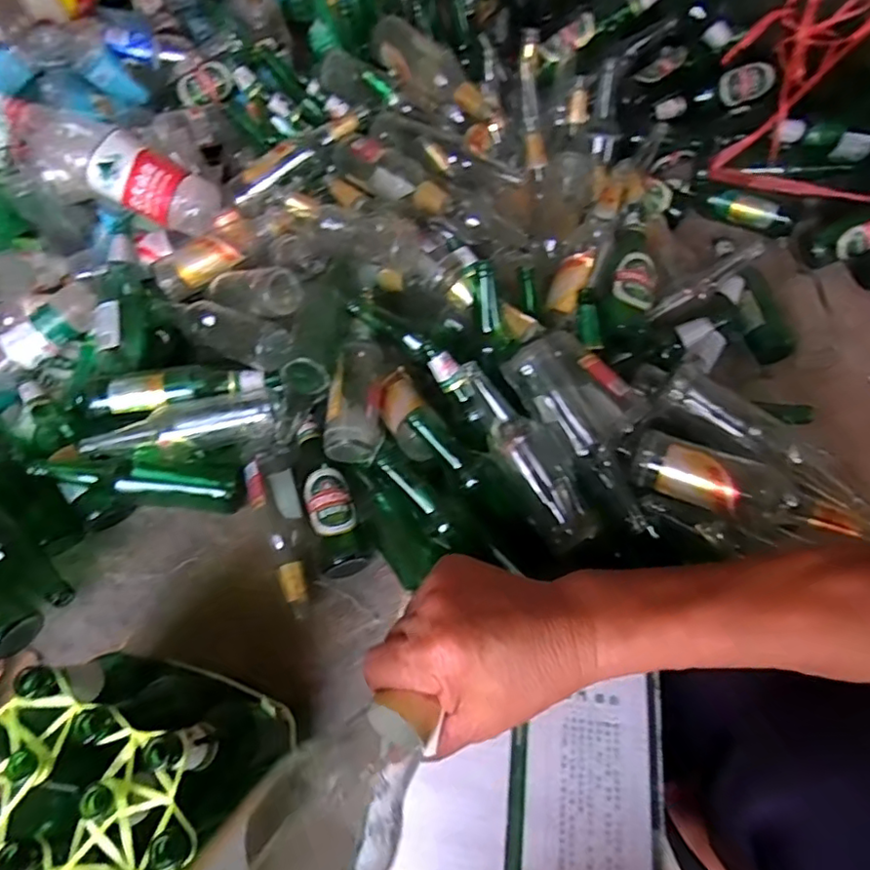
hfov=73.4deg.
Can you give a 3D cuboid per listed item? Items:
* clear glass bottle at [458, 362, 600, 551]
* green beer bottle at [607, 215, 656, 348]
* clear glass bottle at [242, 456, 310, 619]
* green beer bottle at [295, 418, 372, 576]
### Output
[{"bbox_3d":[0.117,0.023,0.737,0.065,0.057,0.260,-30,86,-13],"label":"clear glass bottle"},{"bbox_3d":[0.289,-0.230,0.873,0.072,0.068,0.217,9,63,6],"label":"green beer bottle"},{"bbox_3d":[-0.205,0.133,0.794,0.066,0.067,0.233,-18,63,-8],"label":"clear glass bottle"},{"bbox_3d":[-0.151,0.076,0.796,0.080,0.061,0.230,-18,63,-8],"label":"green beer bottle"}]

